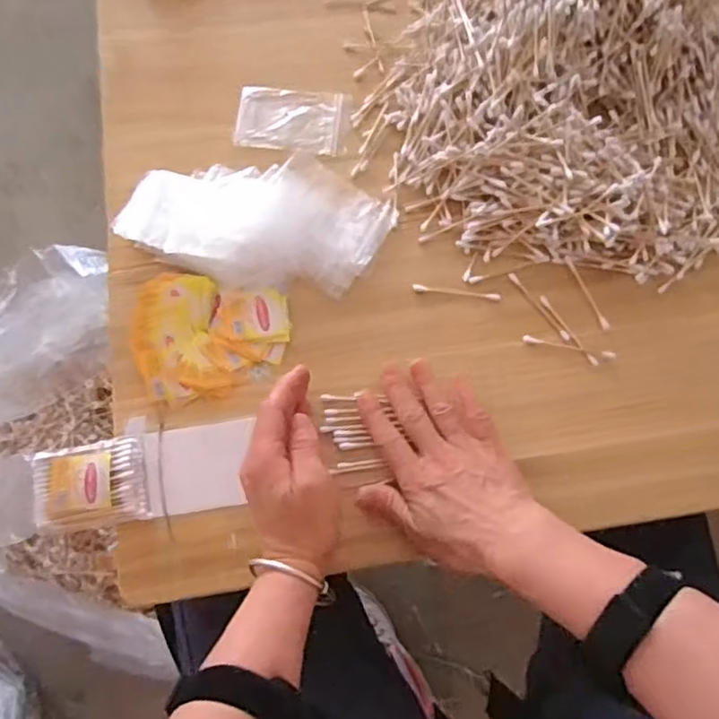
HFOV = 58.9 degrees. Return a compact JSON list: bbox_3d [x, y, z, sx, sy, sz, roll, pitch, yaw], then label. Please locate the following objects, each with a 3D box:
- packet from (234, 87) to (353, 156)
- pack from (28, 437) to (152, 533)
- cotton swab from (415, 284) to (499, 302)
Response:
[{"bbox_3d":[-0.057,-0.206,0.553,0.096,0.008,0.062,4,73,0],"label":"packet"},{"bbox_3d":[-0.190,0.088,0.448,0.078,0.018,0.057,-9,71,-6],"label":"pack"},{"bbox_3d":[0.077,-0.053,0.507,0.069,0.004,0.007,8,70,0],"label":"cotton swab"}]

